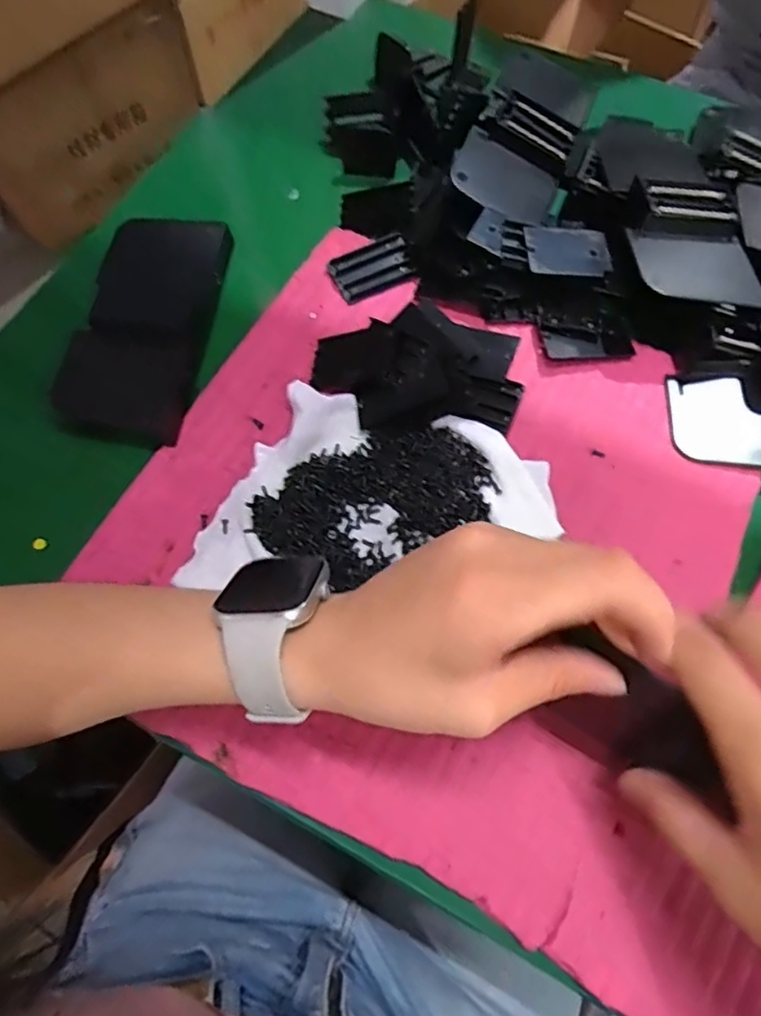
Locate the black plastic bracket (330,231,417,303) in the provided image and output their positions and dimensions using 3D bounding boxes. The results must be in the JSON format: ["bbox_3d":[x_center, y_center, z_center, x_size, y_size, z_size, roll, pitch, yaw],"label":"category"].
[{"bbox_3d":[-0.004,-0.158,0.406,0.055,0.012,0.031,-22,67,-9],"label":"black plastic bracket"}]

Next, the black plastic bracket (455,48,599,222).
[{"bbox_3d":[0.104,-0.264,0.436,0.073,0.016,0.144,30,74,-13],"label":"black plastic bracket"}]

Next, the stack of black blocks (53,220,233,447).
[{"bbox_3d":[-0.147,-0.119,0.386,0.070,0.022,0.162,5,66,3],"label":"stack of black blocks"}]

